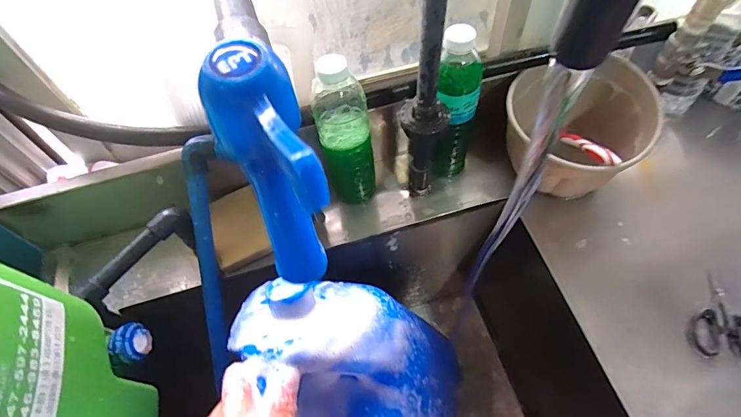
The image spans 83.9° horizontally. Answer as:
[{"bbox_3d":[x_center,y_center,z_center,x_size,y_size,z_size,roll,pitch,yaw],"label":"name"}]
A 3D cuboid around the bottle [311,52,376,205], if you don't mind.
[{"bbox_3d":[-0.030,-0.086,0.493,0.063,0.209,0.063,-9,58,0],"label":"bottle"}]

